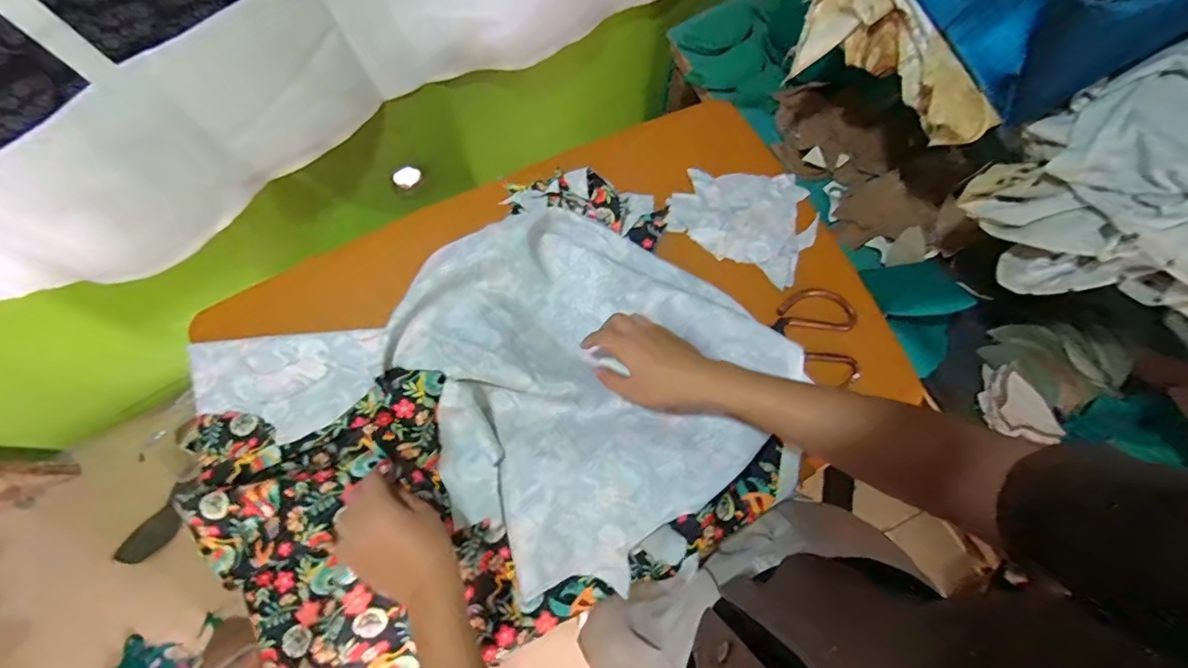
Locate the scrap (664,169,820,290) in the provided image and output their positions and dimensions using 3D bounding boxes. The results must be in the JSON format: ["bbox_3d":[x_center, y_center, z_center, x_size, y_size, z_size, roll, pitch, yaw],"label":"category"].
[{"bbox_3d":[0.193,-0.155,0.638,0.175,0.014,0.142,31,77,8],"label":"scrap"}]

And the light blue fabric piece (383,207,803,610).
[{"bbox_3d":[-0.025,0.042,0.527,0.360,0.071,0.357,41,78,10],"label":"light blue fabric piece"}]

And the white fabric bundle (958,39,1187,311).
[{"bbox_3d":[0.477,-0.118,0.442,0.127,0.162,0.200,-38,78,-10],"label":"white fabric bundle"}]

